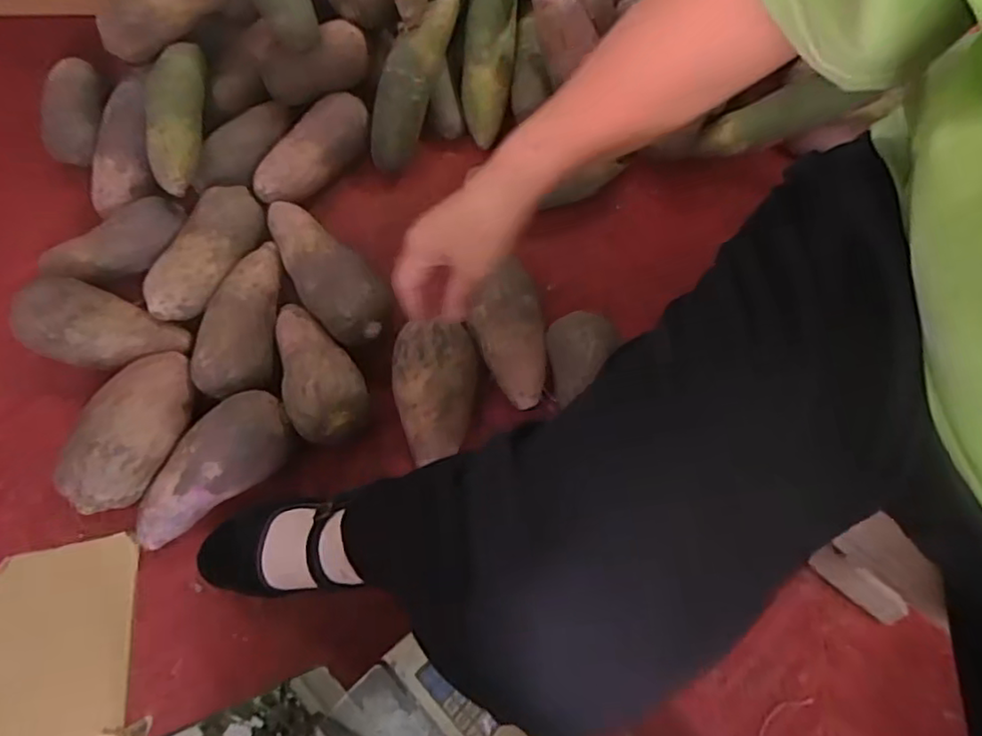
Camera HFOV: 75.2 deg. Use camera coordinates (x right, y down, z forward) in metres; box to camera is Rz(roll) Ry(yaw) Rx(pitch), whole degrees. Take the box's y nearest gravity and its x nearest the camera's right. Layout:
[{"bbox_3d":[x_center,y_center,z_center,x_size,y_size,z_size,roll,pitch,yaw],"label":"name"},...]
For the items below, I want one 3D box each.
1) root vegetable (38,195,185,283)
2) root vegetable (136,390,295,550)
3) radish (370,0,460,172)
[{"bbox_3d":[-0.404,-0.133,0.687,0.155,0.044,0.061,-32,74,-10],"label":"root vegetable"},{"bbox_3d":[-0.269,0.093,0.602,0.175,0.057,0.076,-36,75,-11],"label":"root vegetable"},{"bbox_3d":[-0.087,-0.329,0.722,0.045,0.052,0.206,28,105,9],"label":"radish"}]

